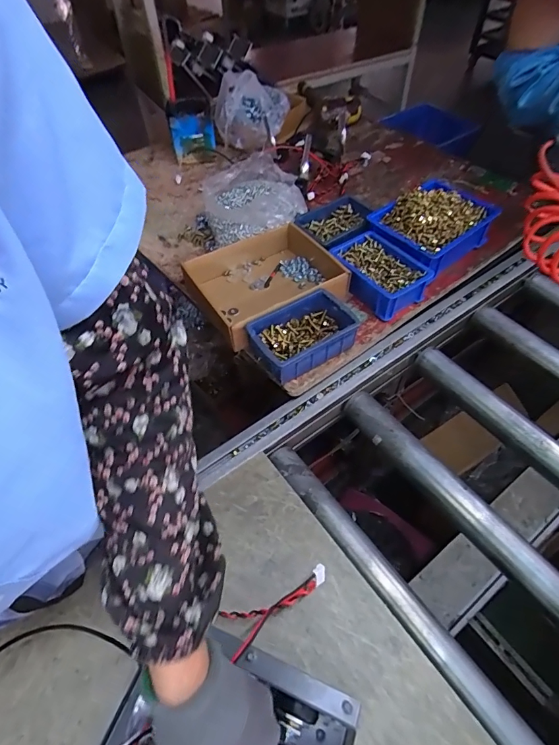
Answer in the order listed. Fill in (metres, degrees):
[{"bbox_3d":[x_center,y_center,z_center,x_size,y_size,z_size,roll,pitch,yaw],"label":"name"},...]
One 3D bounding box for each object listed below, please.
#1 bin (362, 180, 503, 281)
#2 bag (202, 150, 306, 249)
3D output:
[{"bbox_3d":[0.270,-0.262,0.740,0.230,0.083,0.155,-39,60,-22],"label":"bin"},{"bbox_3d":[-0.053,-0.319,0.779,0.178,0.084,0.192,-19,54,-10],"label":"bag"}]

